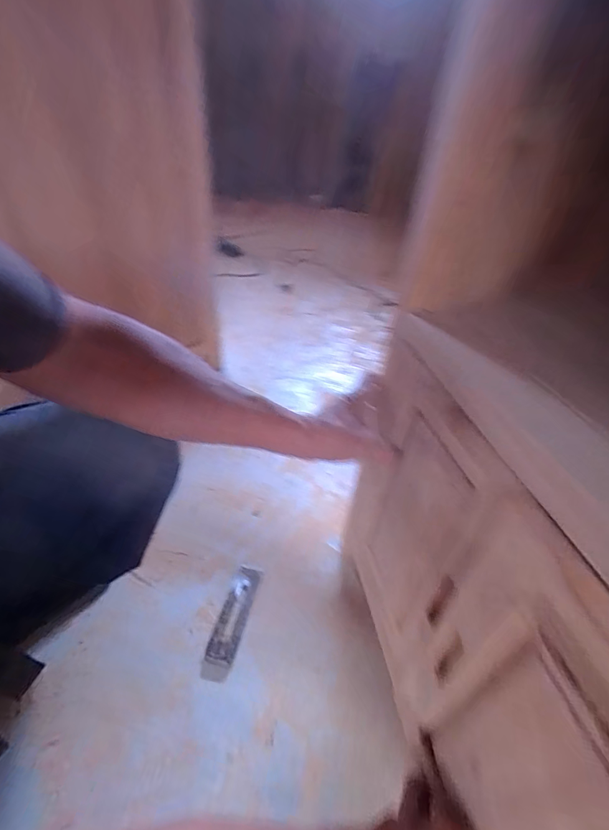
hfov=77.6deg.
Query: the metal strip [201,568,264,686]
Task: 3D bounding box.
[{"bbox_3d":[-0.110,0.315,0.588,0.044,0.011,0.169,9,36,8],"label":"metal strip"}]

